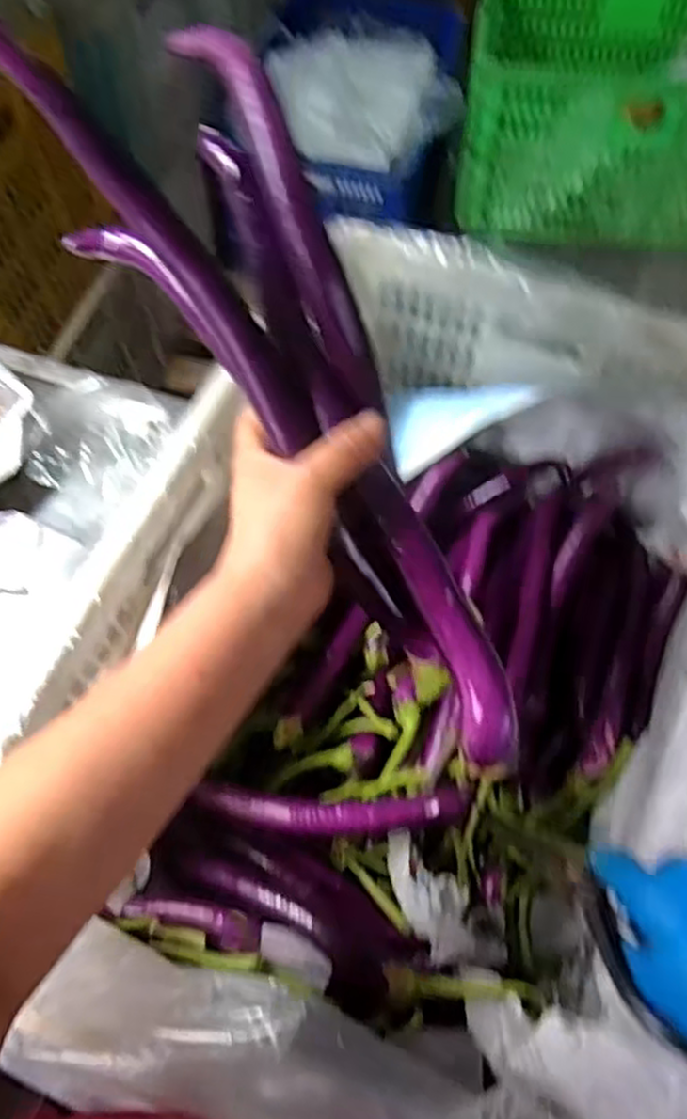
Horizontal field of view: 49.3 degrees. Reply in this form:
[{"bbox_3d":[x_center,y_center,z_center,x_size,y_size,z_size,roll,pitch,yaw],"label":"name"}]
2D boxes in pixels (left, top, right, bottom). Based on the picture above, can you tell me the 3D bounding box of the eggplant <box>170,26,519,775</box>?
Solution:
[{"bbox_3d":[0.011,-0.068,0.379,0.039,0.039,0.382,-23,101,-12],"label":"eggplant"}]

